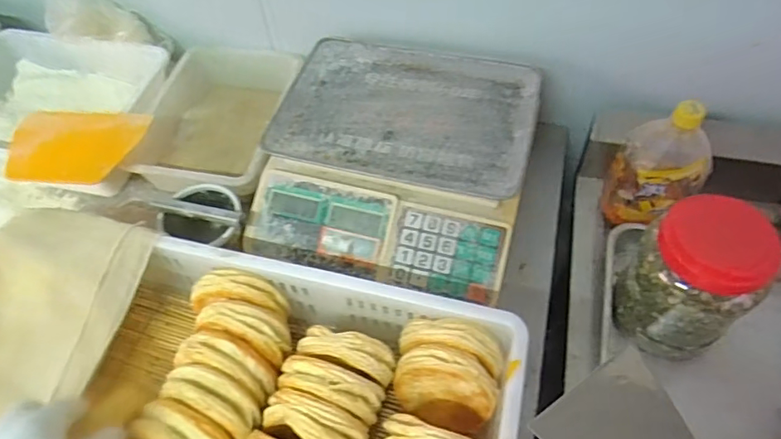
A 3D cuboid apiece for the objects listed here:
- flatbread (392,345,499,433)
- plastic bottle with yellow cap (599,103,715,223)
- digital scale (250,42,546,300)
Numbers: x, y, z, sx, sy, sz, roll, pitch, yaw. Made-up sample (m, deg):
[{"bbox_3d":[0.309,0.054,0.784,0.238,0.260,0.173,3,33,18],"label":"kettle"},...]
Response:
[{"bbox_3d":[0.056,0.173,0.541,0.102,0.089,0.050,14,53,11],"label":"flatbread"},{"bbox_3d":[0.343,-0.071,0.665,0.109,0.182,0.087,30,57,21],"label":"plastic bottle with yellow cap"},{"bbox_3d":[0.012,-0.090,0.711,0.345,0.102,0.345,13,53,10],"label":"digital scale"}]

